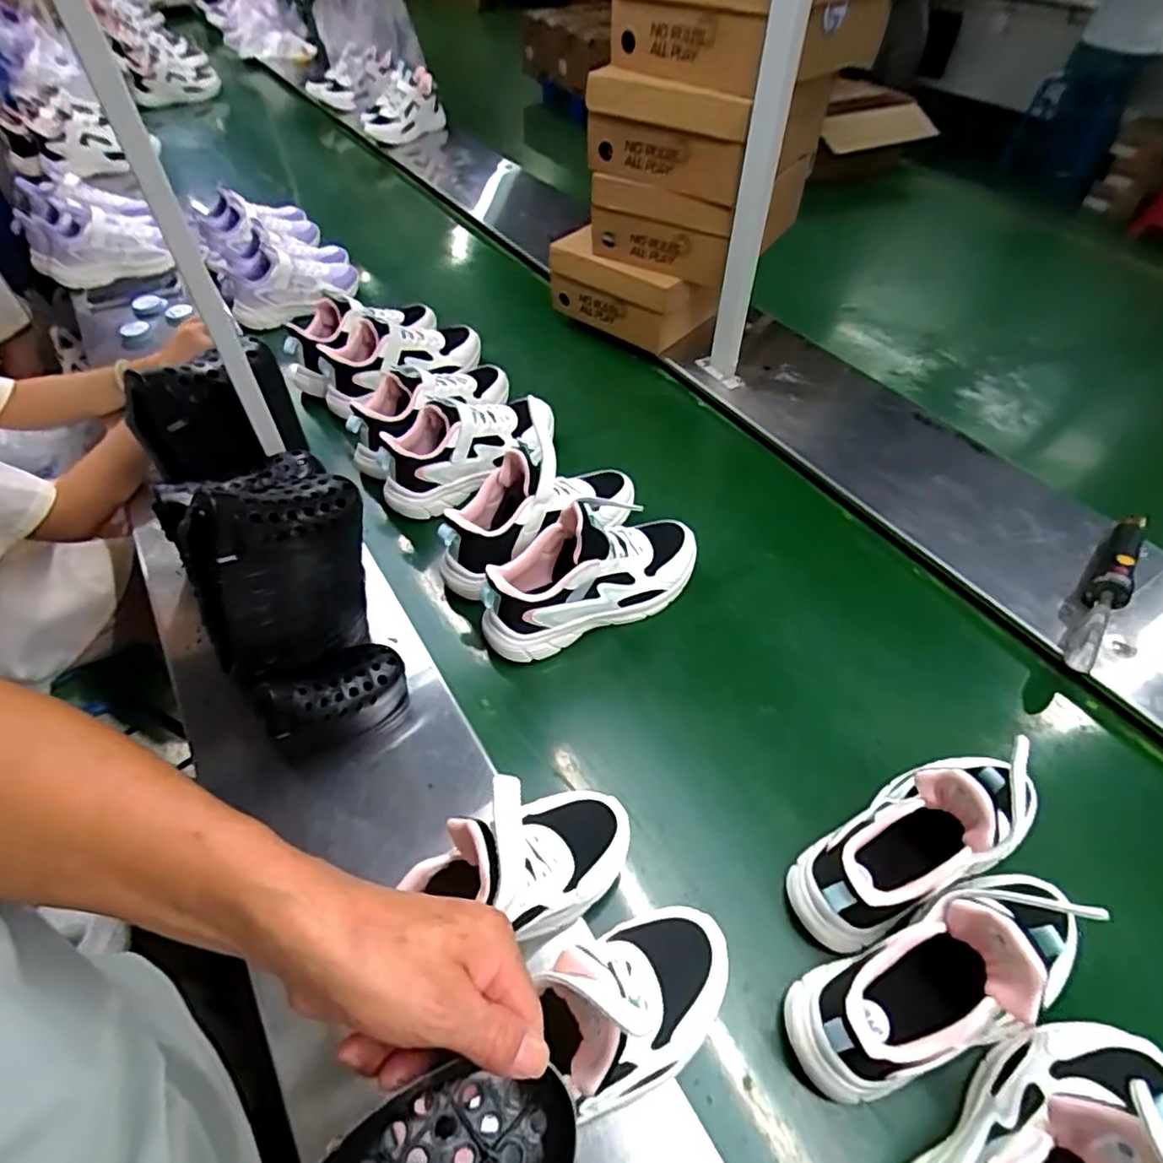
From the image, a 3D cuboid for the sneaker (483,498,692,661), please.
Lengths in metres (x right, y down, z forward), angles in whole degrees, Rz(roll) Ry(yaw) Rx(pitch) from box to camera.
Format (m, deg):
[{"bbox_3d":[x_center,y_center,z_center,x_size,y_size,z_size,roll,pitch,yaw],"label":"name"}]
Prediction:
[{"bbox_3d":[0.015,-0.008,0.701,0.261,0.138,0.088,-23,53,-18],"label":"sneaker"}]

